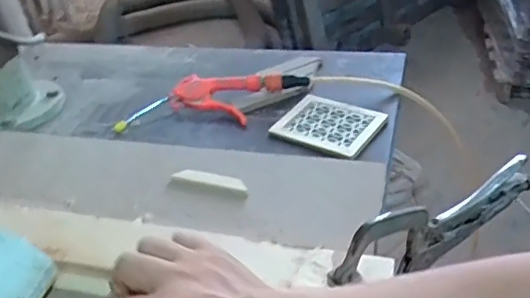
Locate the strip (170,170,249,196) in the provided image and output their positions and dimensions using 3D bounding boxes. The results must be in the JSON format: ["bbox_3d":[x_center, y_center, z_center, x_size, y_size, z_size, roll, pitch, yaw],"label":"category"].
[{"bbox_3d":[-0.062,0.035,0.637,0.094,0.004,0.019,11,55,20],"label":"strip"}]

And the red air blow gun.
[{"bbox_3d":[-0.071,-0.071,0.784,0.258,0.032,0.083,-4,36,4],"label":"red air blow gun"}]

